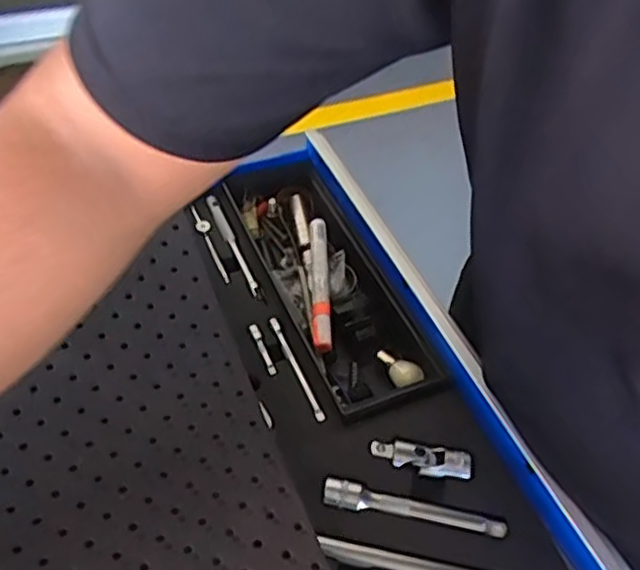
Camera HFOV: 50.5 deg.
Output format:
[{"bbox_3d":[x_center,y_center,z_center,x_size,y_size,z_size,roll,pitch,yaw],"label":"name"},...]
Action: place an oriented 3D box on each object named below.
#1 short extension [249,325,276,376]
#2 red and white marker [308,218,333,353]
[{"bbox_3d":[-0.045,0.051,0.536,0.008,0.004,0.048,-17,52,-18],"label":"short extension"},{"bbox_3d":[0.000,-0.004,0.590,0.016,0.015,0.141,1,49,-4],"label":"red and white marker"}]

